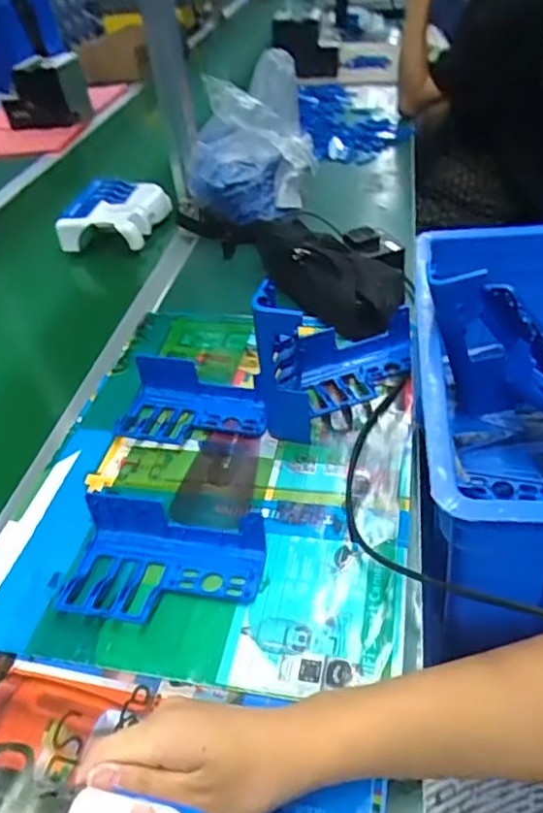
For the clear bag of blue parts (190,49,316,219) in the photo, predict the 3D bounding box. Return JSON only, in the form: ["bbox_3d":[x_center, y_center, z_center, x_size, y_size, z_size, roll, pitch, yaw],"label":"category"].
[{"bbox_3d":[-0.037,-0.404,0.922,0.188,0.193,0.131,-10,40,-4],"label":"clear bag of blue parts"}]

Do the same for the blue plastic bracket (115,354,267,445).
[{"bbox_3d":[-0.082,-0.001,0.631,0.158,0.043,0.094,7,42,15],"label":"blue plastic bracket"}]

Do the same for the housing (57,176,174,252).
[{"bbox_3d":[-0.261,-0.323,1.005,0.143,0.055,0.163,2,41,9],"label":"housing"}]

